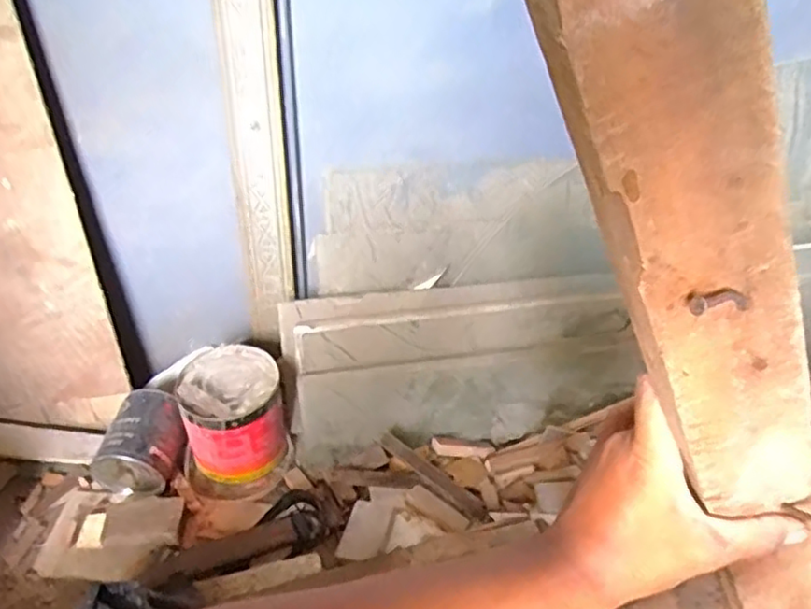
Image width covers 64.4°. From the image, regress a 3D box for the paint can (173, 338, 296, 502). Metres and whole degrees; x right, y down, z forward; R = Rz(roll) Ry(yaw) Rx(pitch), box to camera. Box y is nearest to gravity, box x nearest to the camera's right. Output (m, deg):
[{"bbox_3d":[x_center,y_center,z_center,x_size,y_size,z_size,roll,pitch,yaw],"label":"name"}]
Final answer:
[{"bbox_3d":[-0.268,0.187,1.028,0.155,0.172,0.172,-3,37,-8],"label":"paint can"}]

